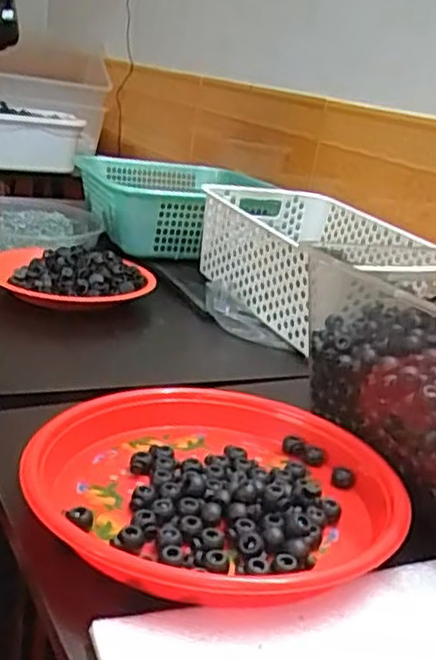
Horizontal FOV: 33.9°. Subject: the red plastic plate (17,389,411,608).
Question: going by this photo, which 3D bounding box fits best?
[{"bbox_3d":[0.000,0.104,0.466,0.224,0.042,0.227,7,20,-2],"label":"red plastic plate"}]

